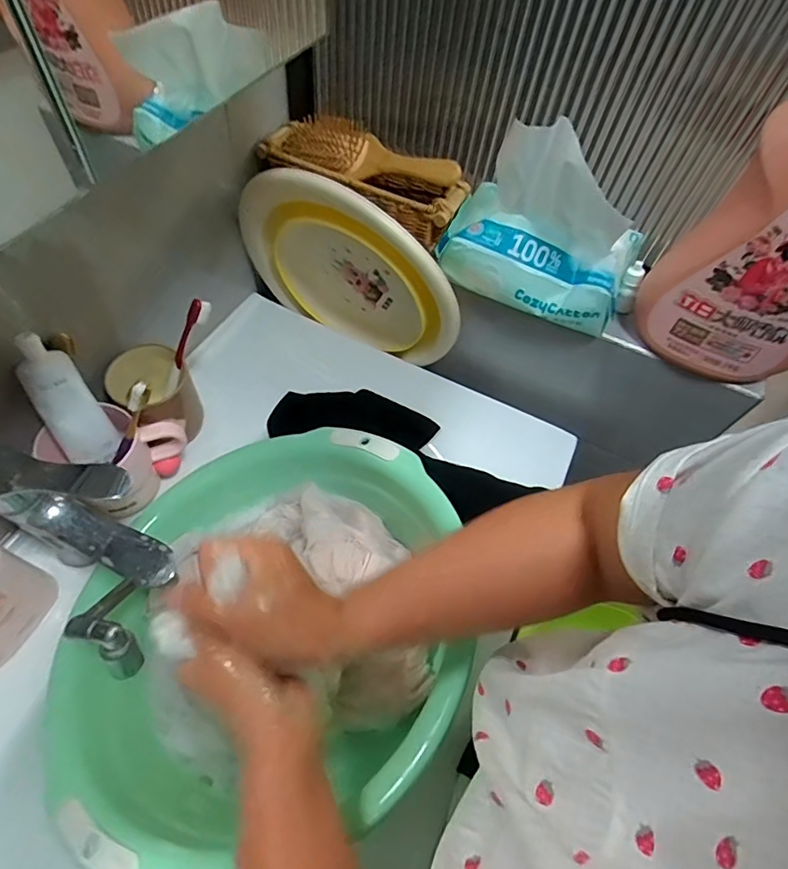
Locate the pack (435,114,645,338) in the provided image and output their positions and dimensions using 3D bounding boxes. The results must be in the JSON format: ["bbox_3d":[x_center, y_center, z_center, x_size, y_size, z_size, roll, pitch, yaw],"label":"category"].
[{"bbox_3d":[0.156,-0.221,0.515,0.201,0.155,0.107,30,60,12],"label":"pack"}]

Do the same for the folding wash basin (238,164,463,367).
[{"bbox_3d":[-0.056,-0.194,0.609,0.291,0.243,0.069,31,60,13],"label":"folding wash basin"}]

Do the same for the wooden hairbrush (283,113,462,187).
[{"bbox_3d":[-0.029,-0.315,0.566,0.212,0.034,0.061,31,60,13],"label":"wooden hairbrush"}]

